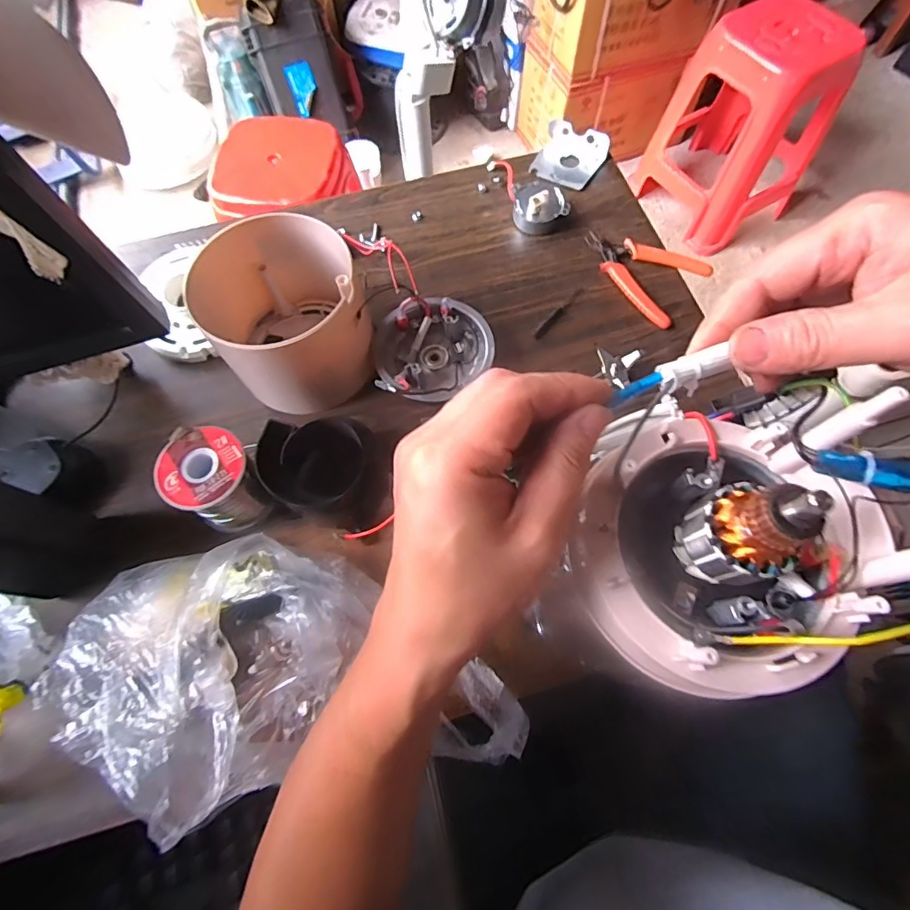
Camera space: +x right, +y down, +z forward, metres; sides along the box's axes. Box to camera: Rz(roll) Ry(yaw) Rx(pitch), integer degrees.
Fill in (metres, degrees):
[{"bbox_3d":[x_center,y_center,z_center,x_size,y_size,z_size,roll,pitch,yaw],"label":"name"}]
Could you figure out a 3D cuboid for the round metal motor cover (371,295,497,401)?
[{"bbox_3d":[-0.019,-0.091,0.430,0.105,0.038,0.098,0,68,1],"label":"round metal motor cover"}]

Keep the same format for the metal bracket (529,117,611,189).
[{"bbox_3d":[0.128,-0.332,0.539,0.072,0.029,0.073,22,70,9],"label":"metal bracket"}]

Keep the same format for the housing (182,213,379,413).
[{"bbox_3d":[-0.134,-0.113,0.406,0.113,0.108,0.136,-28,70,-10],"label":"housing"}]

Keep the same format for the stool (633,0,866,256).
[{"bbox_3d":[0.778,-0.886,1.314,0.365,0.455,0.365,-39,72,-14],"label":"stool"}]

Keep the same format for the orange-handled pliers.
[{"bbox_3d":[0.181,-0.185,0.482,0.117,0.012,0.082,36,73,14],"label":"orange-handled pliers"}]

